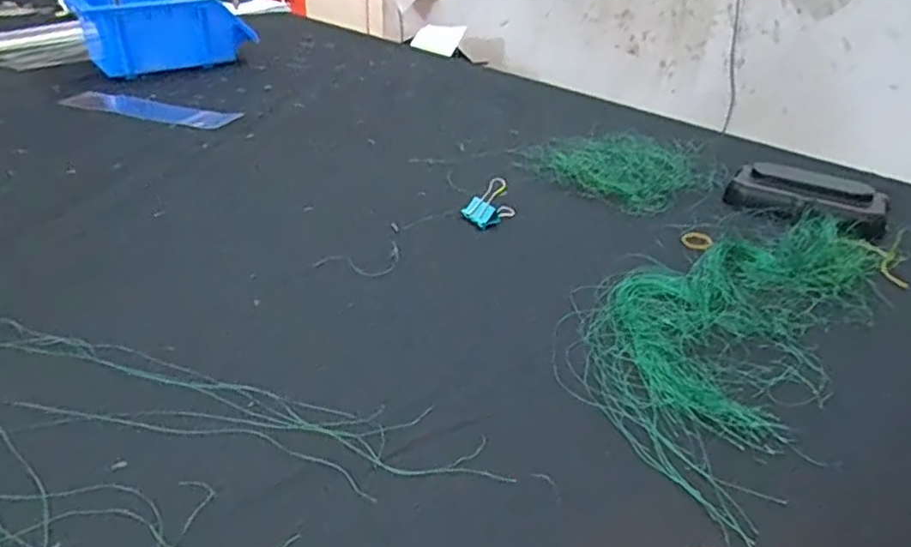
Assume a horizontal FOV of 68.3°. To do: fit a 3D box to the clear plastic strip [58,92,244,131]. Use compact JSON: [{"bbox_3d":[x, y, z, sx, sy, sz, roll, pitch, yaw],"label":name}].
[{"bbox_3d":[-0.302,-0.163,0.657,0.186,0.004,0.047,12,34,15],"label":"clear plastic strip"}]

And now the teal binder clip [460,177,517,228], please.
[{"bbox_3d":[0.027,-0.053,0.483,0.034,0.023,0.027,-16,37,-26],"label":"teal binder clip"}]

